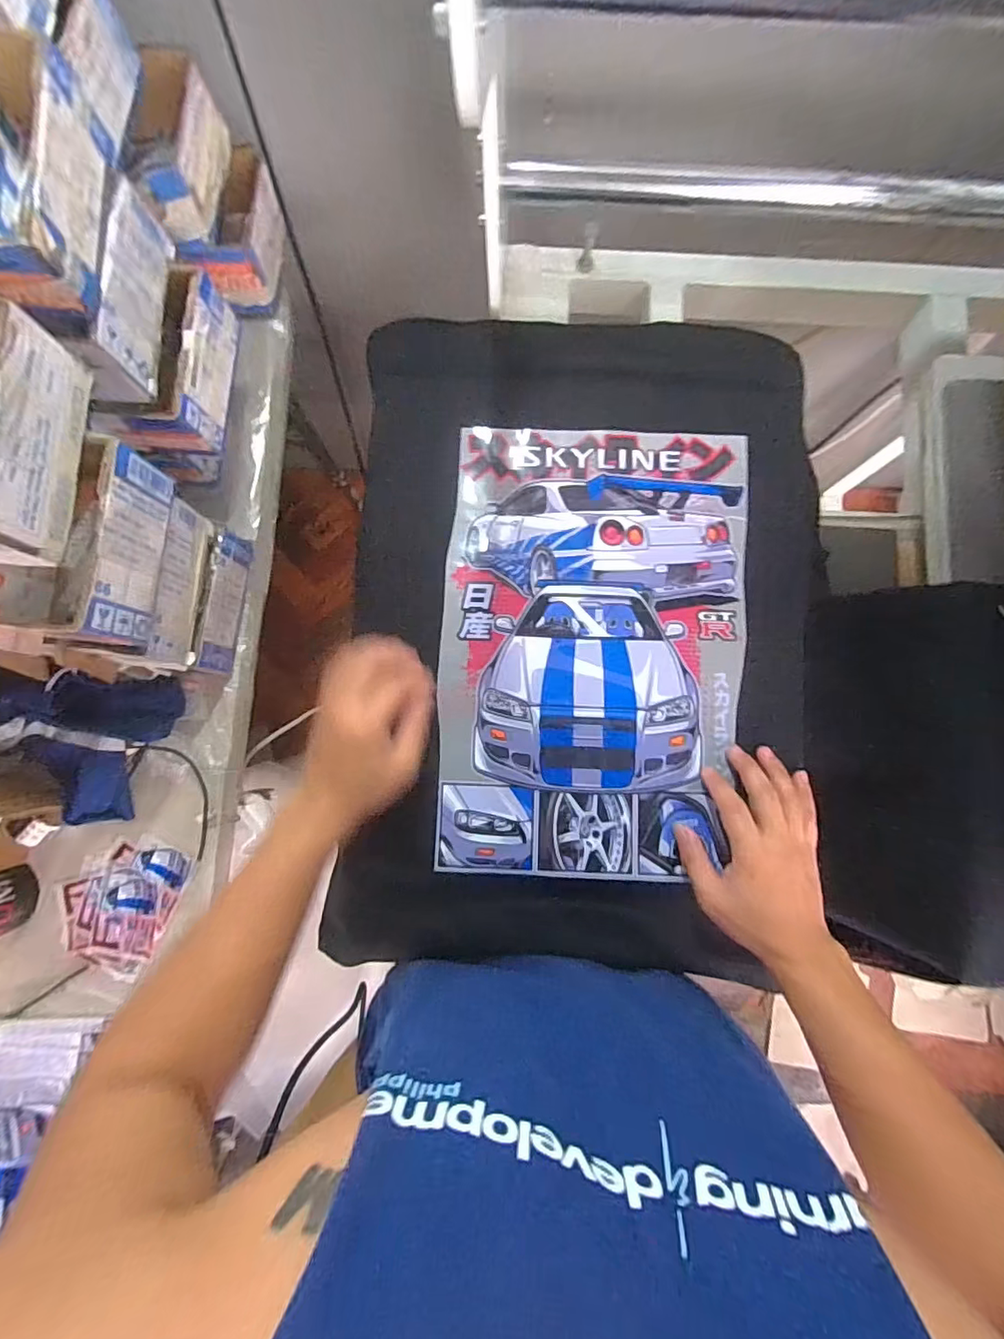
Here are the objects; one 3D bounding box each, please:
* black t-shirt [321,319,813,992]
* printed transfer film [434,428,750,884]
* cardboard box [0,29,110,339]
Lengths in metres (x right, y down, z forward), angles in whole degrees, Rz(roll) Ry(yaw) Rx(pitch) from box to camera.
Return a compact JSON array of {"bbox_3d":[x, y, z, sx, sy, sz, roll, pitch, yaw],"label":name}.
[{"bbox_3d":[0.077,-0.026,0.508,0.419,0.049,0.614,4,83,1],"label":"black t-shirt"},{"bbox_3d":[0.084,-0.022,0.496,0.263,0.005,0.405,4,83,1],"label":"printed transfer film"},{"bbox_3d":[-0.339,-0.351,0.387,0.077,0.074,0.170,-1,83,0],"label":"cardboard box"}]

